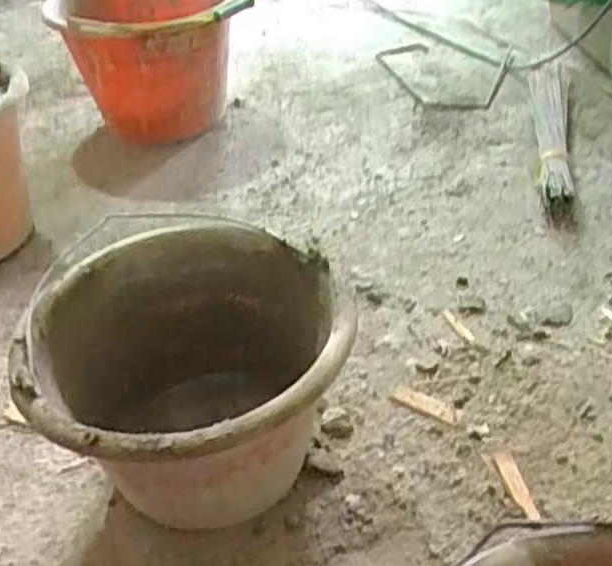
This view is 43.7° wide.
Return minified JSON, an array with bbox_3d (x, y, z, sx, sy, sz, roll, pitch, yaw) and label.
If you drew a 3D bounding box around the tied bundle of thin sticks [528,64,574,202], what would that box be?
[{"bbox_3d":[0.344,-0.211,1.065,0.051,0.046,0.401,3,38,13],"label":"tied bundle of thin sticks"}]

